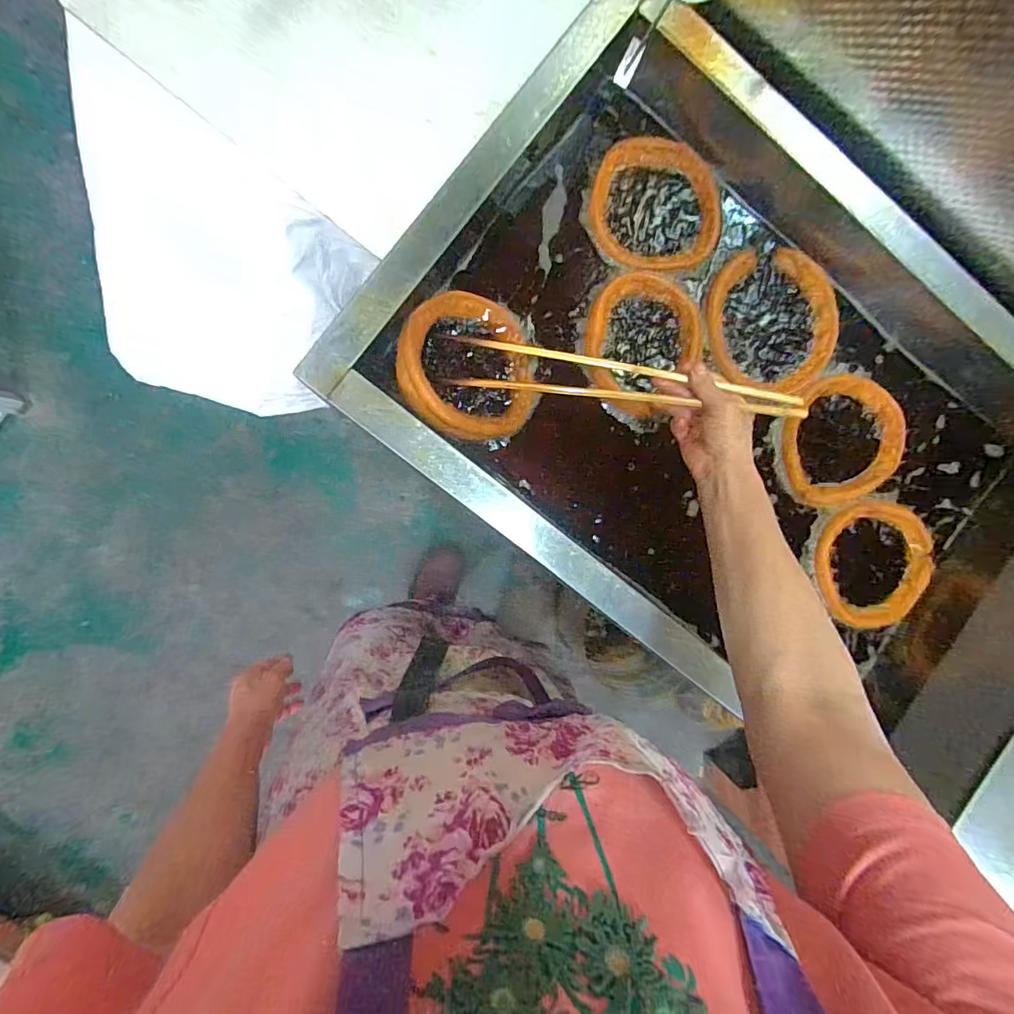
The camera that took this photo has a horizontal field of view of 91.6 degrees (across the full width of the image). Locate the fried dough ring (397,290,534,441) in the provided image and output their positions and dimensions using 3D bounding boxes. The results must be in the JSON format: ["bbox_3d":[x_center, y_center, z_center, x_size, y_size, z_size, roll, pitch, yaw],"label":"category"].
[{"bbox_3d":[-0.043,-0.160,0.561,0.156,0.025,0.166,3,85,-32],"label":"fried dough ring"}]

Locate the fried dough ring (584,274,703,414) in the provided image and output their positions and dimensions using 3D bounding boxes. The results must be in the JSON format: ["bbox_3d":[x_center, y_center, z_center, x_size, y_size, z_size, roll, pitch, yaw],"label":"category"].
[{"bbox_3d":[0.169,-0.201,0.604,0.144,0.019,0.176,4,91,-7],"label":"fried dough ring"}]

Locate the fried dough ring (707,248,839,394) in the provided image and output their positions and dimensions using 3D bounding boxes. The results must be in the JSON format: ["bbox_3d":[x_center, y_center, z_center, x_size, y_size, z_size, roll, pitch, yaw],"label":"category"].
[{"bbox_3d":[0.338,-0.237,0.628,0.173,0.014,0.180,0,91,-7],"label":"fried dough ring"}]

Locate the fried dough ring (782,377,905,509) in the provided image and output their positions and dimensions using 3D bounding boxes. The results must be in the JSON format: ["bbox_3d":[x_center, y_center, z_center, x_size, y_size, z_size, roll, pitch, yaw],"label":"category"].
[{"bbox_3d":[0.434,-0.087,0.635,0.160,0.015,0.159,0,91,-7],"label":"fried dough ring"}]

